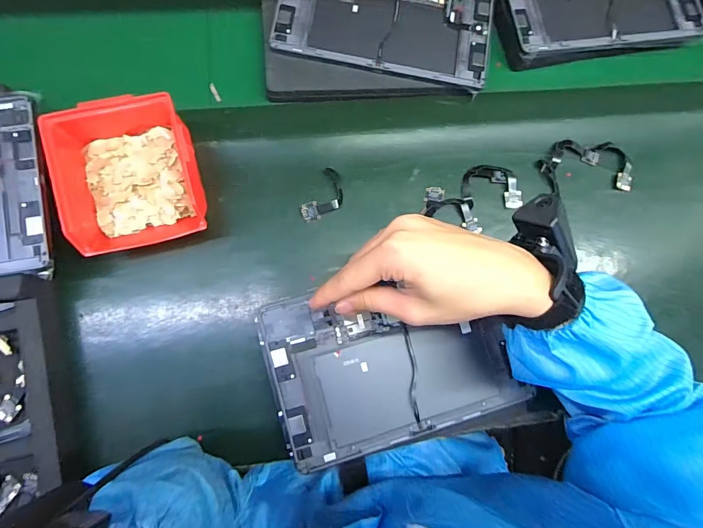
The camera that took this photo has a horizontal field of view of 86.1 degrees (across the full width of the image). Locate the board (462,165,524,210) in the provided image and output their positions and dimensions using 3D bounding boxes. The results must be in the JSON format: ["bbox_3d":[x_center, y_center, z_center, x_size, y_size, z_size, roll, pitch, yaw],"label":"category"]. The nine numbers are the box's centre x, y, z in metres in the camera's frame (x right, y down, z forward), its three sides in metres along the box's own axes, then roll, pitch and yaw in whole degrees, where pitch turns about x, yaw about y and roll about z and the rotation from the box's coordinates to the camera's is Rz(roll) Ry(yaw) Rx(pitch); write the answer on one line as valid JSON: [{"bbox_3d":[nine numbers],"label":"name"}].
[{"bbox_3d":[0.169,-0.094,0.453,0.071,0.008,0.053,0,80,-5],"label":"board"}]

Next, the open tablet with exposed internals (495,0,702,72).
[{"bbox_3d":[0.320,-0.359,0.497,0.274,0.021,0.177,-11,81,-7],"label":"open tablet with exposed internals"}]

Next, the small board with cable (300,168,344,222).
[{"bbox_3d":[-0.029,-0.077,0.434,0.036,0.012,0.067,30,79,1],"label":"small board with cable"}]

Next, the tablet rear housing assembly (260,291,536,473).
[{"bbox_3d":[0.040,0.095,0.383,0.236,0.014,0.162,-15,88,-6],"label":"tablet rear housing assembly"}]

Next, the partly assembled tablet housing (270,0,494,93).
[{"bbox_3d":[0.044,-0.313,0.459,0.257,0.015,0.168,10,79,-3],"label":"partly assembled tablet housing"}]

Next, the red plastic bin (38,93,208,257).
[{"bbox_3d":[-0.224,-0.095,0.389,0.127,0.069,0.147,-14,82,-6],"label":"red plastic bin"}]

